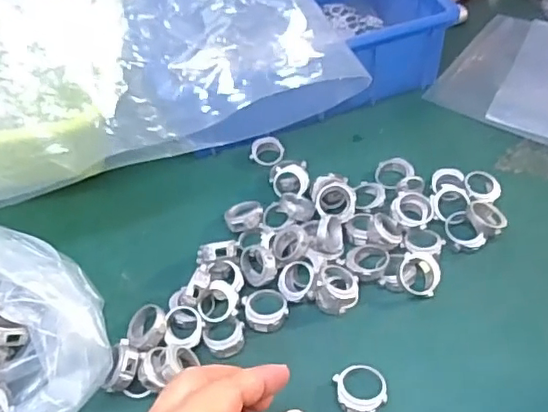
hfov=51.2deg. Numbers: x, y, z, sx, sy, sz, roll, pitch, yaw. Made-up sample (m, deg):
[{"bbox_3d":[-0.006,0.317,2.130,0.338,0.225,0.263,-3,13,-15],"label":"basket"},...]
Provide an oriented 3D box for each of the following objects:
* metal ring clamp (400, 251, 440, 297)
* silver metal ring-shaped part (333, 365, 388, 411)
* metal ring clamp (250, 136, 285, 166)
[{"bbox_3d":[0.092,0.042,0.363,0.025,0.007,0.029,16,75,5],"label":"metal ring clamp"},{"bbox_3d":[0.050,0.104,0.323,0.029,0.009,0.029,-3,50,3],"label":"silver metal ring-shaped part"},{"bbox_3d":[-0.006,-0.044,0.456,0.027,0.013,0.021,-11,50,-4],"label":"metal ring clamp"}]

